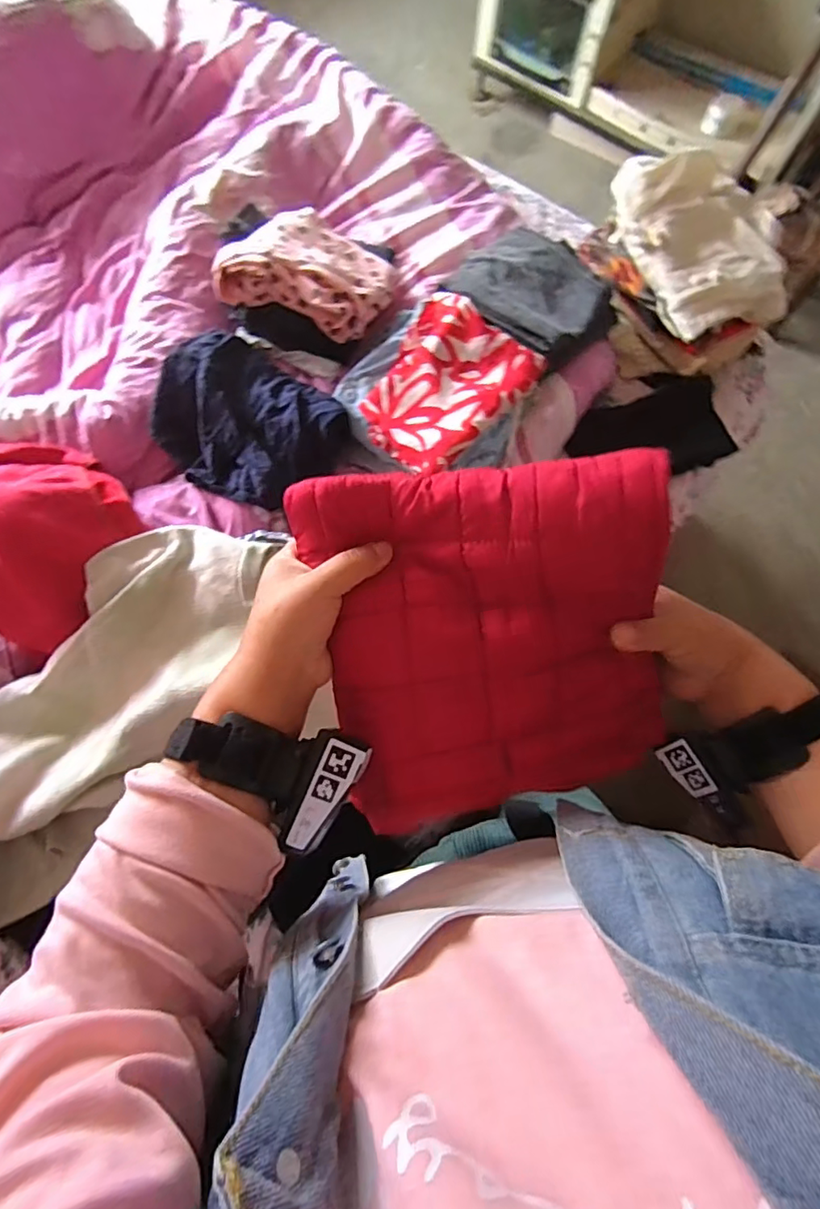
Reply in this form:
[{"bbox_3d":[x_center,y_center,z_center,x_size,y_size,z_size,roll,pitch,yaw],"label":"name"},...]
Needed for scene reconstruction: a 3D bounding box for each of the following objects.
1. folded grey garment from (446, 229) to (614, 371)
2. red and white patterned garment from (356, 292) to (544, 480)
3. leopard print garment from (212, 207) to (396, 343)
[{"bbox_3d":[0.180,-0.469,0.807,0.245,0.050,0.190,33,74,9],"label":"folded grey garment"},{"bbox_3d":[0.040,-0.300,0.725,0.189,0.049,0.230,41,75,12],"label":"red and white patterned garment"},{"bbox_3d":[-0.143,-0.496,0.777,0.223,0.090,0.201,14,72,4],"label":"leopard print garment"}]

